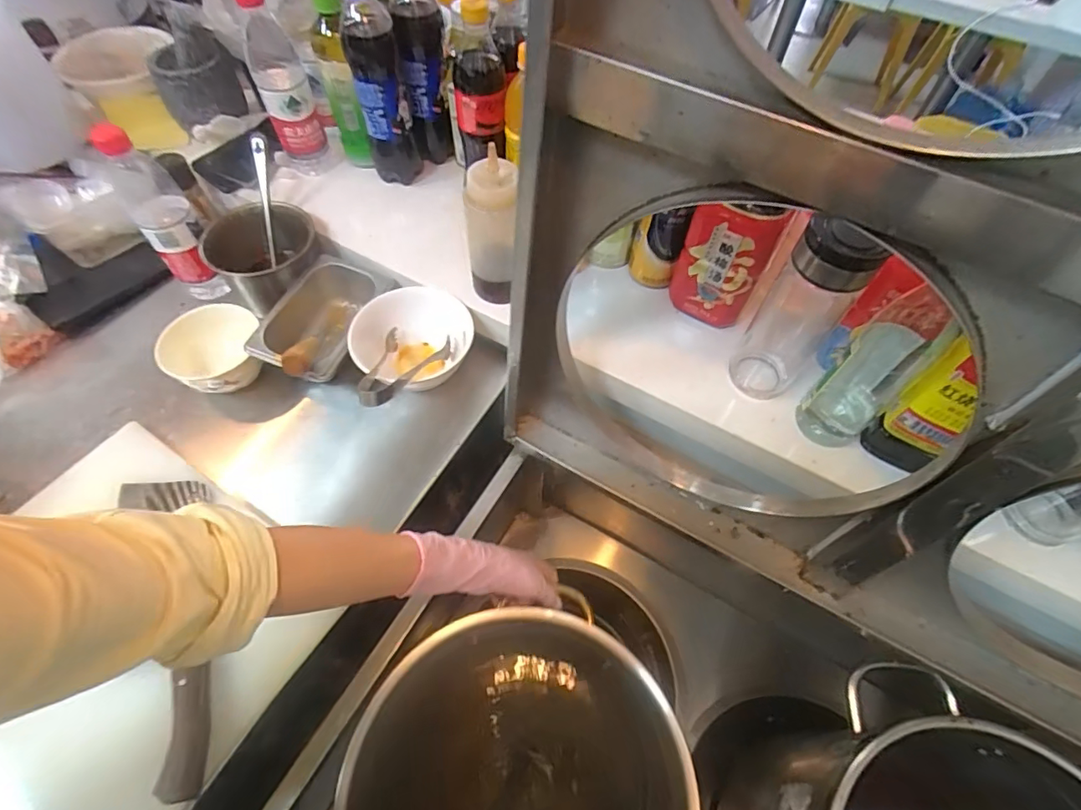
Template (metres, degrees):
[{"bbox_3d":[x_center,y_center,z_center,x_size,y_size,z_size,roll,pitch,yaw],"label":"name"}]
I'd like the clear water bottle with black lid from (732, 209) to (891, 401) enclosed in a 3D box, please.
[{"bbox_3d":[0.260,-0.097,0.520,0.072,0.203,0.079,35,63,18],"label":"clear water bottle with black lid"}]

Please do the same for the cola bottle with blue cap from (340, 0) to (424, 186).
[{"bbox_3d":[-0.203,-0.398,0.667,0.062,0.219,0.072,-15,60,-11],"label":"cola bottle with blue cap"}]

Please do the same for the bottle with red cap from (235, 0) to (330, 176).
[{"bbox_3d":[-0.337,-0.413,0.679,0.066,0.206,0.064,-22,61,-15],"label":"bottle with red cap"}]

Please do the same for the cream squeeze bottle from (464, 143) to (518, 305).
[{"bbox_3d":[-0.054,-0.190,0.579,0.054,0.162,0.064,-4,58,-5],"label":"cream squeeze bottle"}]

